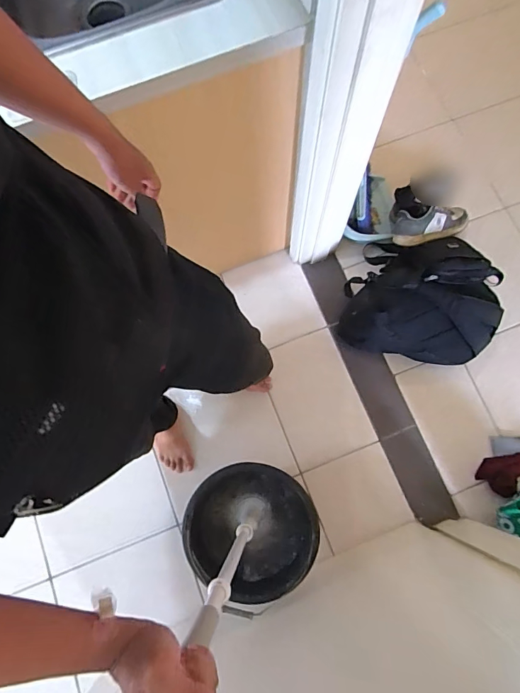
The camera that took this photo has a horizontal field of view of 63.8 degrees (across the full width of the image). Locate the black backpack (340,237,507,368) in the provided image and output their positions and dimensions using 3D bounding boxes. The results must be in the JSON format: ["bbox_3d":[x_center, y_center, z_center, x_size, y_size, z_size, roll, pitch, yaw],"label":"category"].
[{"bbox_3d":[0.513,-0.156,1.313,0.463,0.154,0.390,11,78,4],"label":"black backpack"}]

